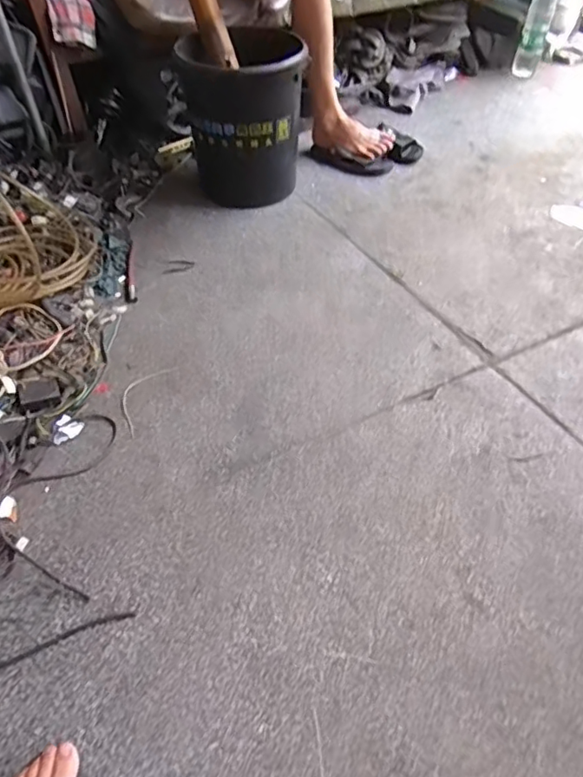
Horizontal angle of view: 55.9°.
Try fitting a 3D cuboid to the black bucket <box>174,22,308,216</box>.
[{"bbox_3d":[-0.122,-0.692,1.404,0.285,0.323,0.286,1,48,-1],"label":"black bucket"}]

